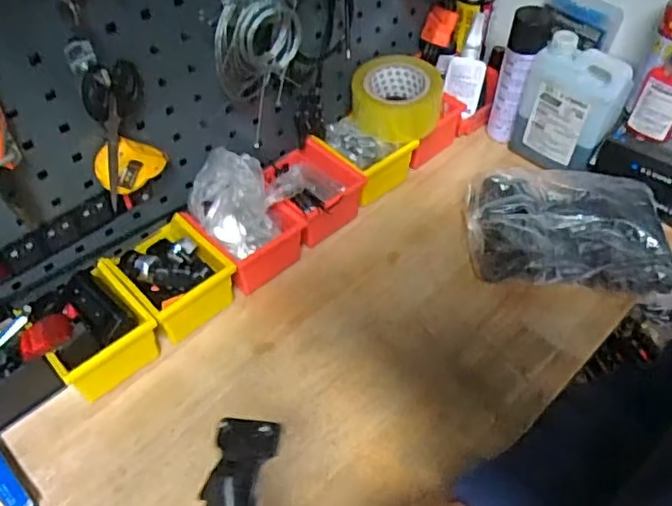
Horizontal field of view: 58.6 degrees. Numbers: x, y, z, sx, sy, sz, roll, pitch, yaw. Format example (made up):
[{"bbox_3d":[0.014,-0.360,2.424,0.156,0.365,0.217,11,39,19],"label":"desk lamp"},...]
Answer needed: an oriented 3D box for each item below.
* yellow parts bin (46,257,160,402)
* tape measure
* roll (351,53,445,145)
[{"bbox_3d":[-0.264,0.083,0.662,0.105,0.077,0.123,-33,58,-22],"label":"yellow parts bin"},{"bbox_3d":[-0.220,-0.099,0.640,0.075,0.057,0.026,-31,57,-20],"label":"tape measure"},{"bbox_3d":[0.085,-0.217,0.842,0.122,0.061,0.122,-1,52,1],"label":"roll"}]

